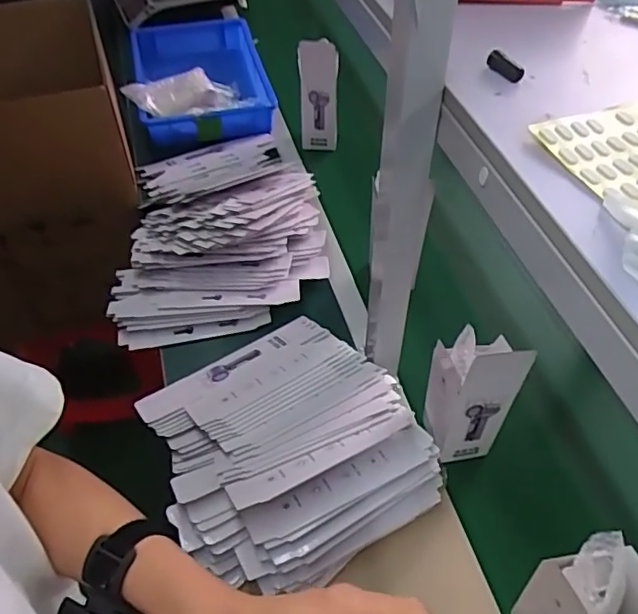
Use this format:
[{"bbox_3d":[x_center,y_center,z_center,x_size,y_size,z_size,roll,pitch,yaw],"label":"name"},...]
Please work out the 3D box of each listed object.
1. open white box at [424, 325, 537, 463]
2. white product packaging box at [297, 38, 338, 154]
[{"bbox_3d":[0.183,0.102,0.736,0.060,0.240,0.090,-19,53,-15],"label":"open white box"},{"bbox_3d":[-0.003,-0.428,1.208,0.094,0.245,0.028,18,54,17],"label":"white product packaging box"}]

